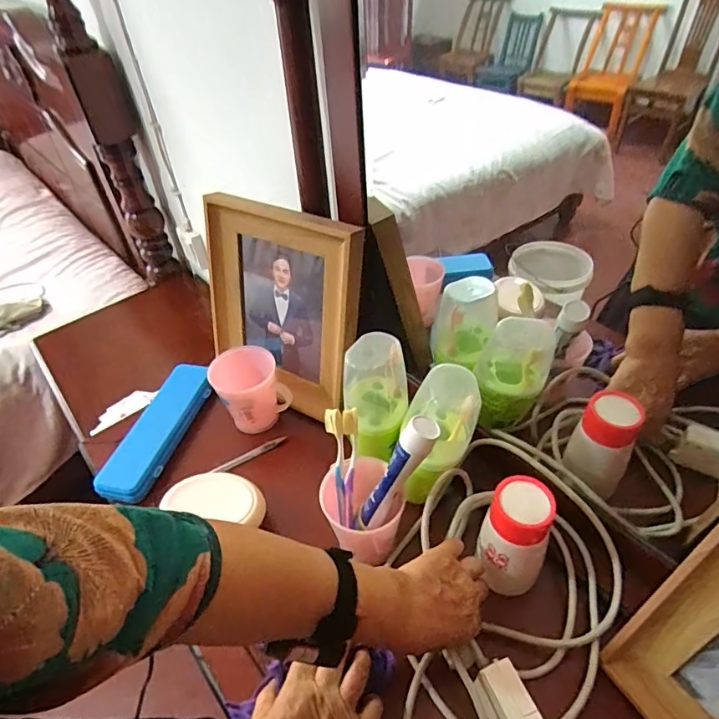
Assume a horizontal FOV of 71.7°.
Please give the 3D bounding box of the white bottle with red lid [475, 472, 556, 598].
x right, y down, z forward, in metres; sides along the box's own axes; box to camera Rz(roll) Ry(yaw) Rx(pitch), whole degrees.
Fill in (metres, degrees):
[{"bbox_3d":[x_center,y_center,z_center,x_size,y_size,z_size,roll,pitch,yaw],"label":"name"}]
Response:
[{"bbox_3d":[0.164,0.190,0.533,0.071,0.138,0.065,19,48,24],"label":"white bottle with red lid"}]

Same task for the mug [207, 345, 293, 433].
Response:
[{"bbox_3d":[-0.164,0.046,0.740,0.096,0.097,0.090,-23,46,-19],"label":"mug"}]

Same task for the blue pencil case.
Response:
[{"bbox_3d":[-0.304,0.106,0.751,0.071,0.030,0.222,18,65,23],"label":"blue pencil case"}]

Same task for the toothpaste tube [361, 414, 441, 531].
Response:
[{"bbox_3d":[0.035,0.120,0.517,0.029,0.155,0.027,7,38,-25],"label":"toothpaste tube"}]

